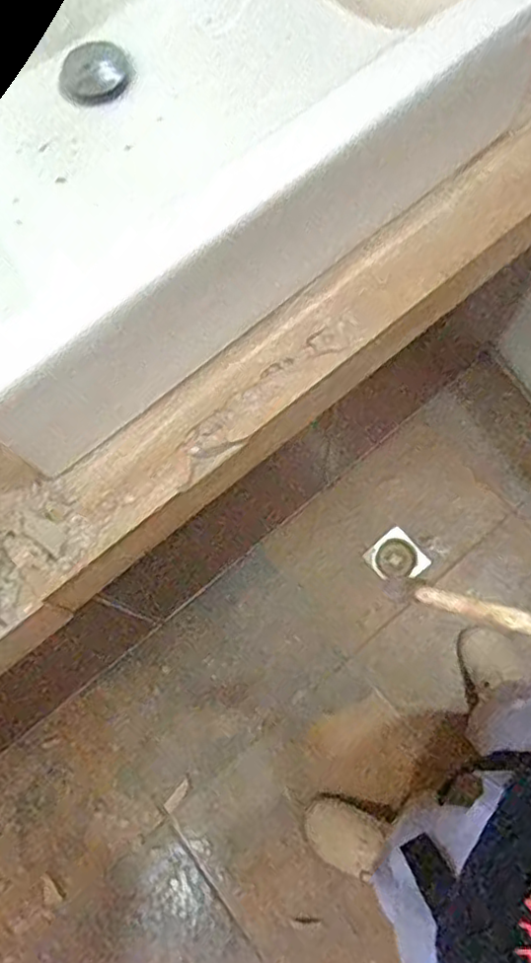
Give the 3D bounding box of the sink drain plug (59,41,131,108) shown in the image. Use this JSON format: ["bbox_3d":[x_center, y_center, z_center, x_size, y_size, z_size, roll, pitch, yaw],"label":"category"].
[{"bbox_3d":[-0.171,-0.411,0.648,0.069,0.004,0.073,-1,73,3],"label":"sink drain plug"}]

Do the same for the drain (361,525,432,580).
[{"bbox_3d":[0.267,0.157,1.308,0.098,0.011,0.102,-42,79,-9],"label":"drain"}]

